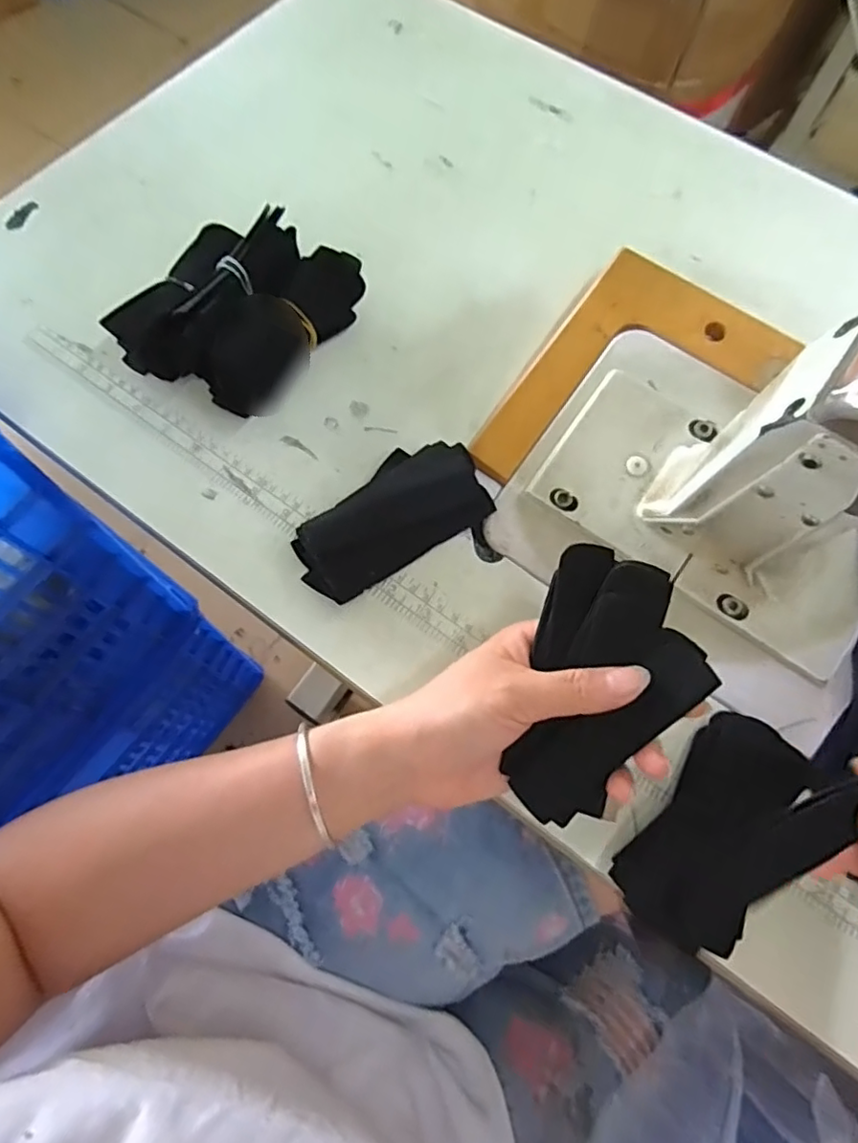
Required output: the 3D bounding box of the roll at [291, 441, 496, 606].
[{"bbox_3d":[-0.024,-0.034,0.369,0.119,0.018,0.063,-32,74,-12],"label":"roll"}]

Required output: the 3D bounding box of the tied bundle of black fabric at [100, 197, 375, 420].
[{"bbox_3d":[-0.124,-0.177,0.394,0.115,0.057,0.133,31,72,9],"label":"tied bundle of black fabric"}]

